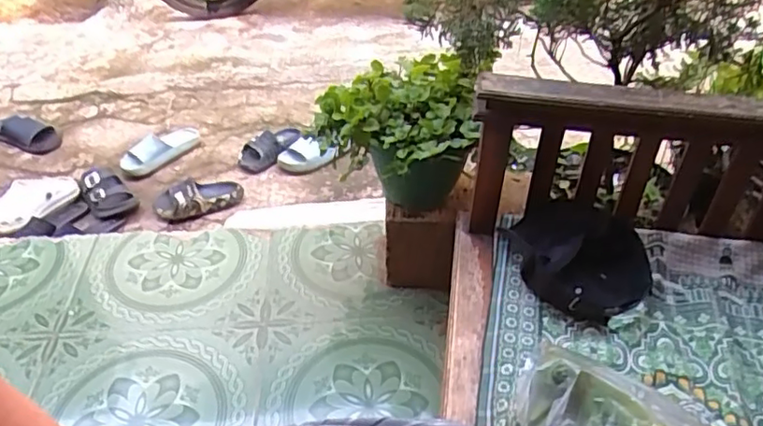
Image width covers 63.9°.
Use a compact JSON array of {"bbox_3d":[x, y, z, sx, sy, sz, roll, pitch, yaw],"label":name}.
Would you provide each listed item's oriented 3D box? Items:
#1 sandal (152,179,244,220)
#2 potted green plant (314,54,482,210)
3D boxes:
[{"bbox_3d":[-0.498,-0.046,1.669,0.231,0.070,0.122,-22,46,-25],"label":"sandal"},{"bbox_3d":[0.023,-0.141,1.184,0.274,0.248,0.279,0,41,-2],"label":"potted green plant"}]

